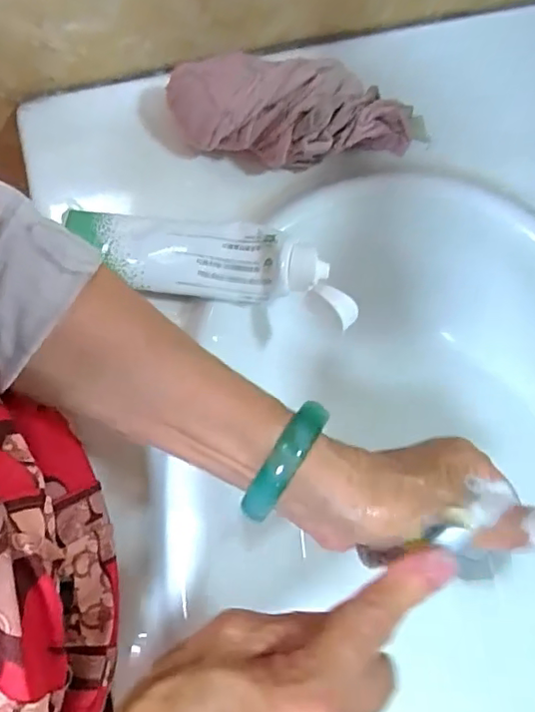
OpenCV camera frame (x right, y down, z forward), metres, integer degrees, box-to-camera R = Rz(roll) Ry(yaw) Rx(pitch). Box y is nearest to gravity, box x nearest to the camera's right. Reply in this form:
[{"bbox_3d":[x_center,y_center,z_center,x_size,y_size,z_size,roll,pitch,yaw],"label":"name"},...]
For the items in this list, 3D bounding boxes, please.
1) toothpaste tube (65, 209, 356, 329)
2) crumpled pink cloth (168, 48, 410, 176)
[{"bbox_3d":[-0.032,-0.062,0.366,0.184,0.041,0.059,14,77,3],"label":"toothpaste tube"},{"bbox_3d":[0.018,-0.162,0.387,0.167,0.056,0.056,2,77,1],"label":"crumpled pink cloth"}]

